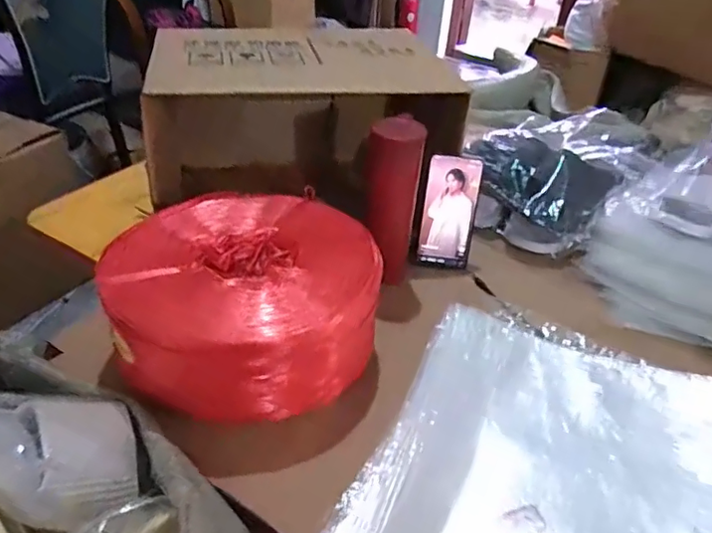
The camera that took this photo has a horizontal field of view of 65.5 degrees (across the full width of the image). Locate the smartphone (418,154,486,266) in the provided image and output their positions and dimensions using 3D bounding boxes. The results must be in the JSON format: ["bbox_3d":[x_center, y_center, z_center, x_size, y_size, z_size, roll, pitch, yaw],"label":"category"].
[{"bbox_3d":[0.131,-0.075,0.773,0.072,0.153,0.006,8,17,5],"label":"smartphone"}]

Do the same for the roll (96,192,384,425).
[{"bbox_3d":[-0.114,0.036,0.623,0.275,0.140,0.213,10,37,8],"label":"roll"}]

